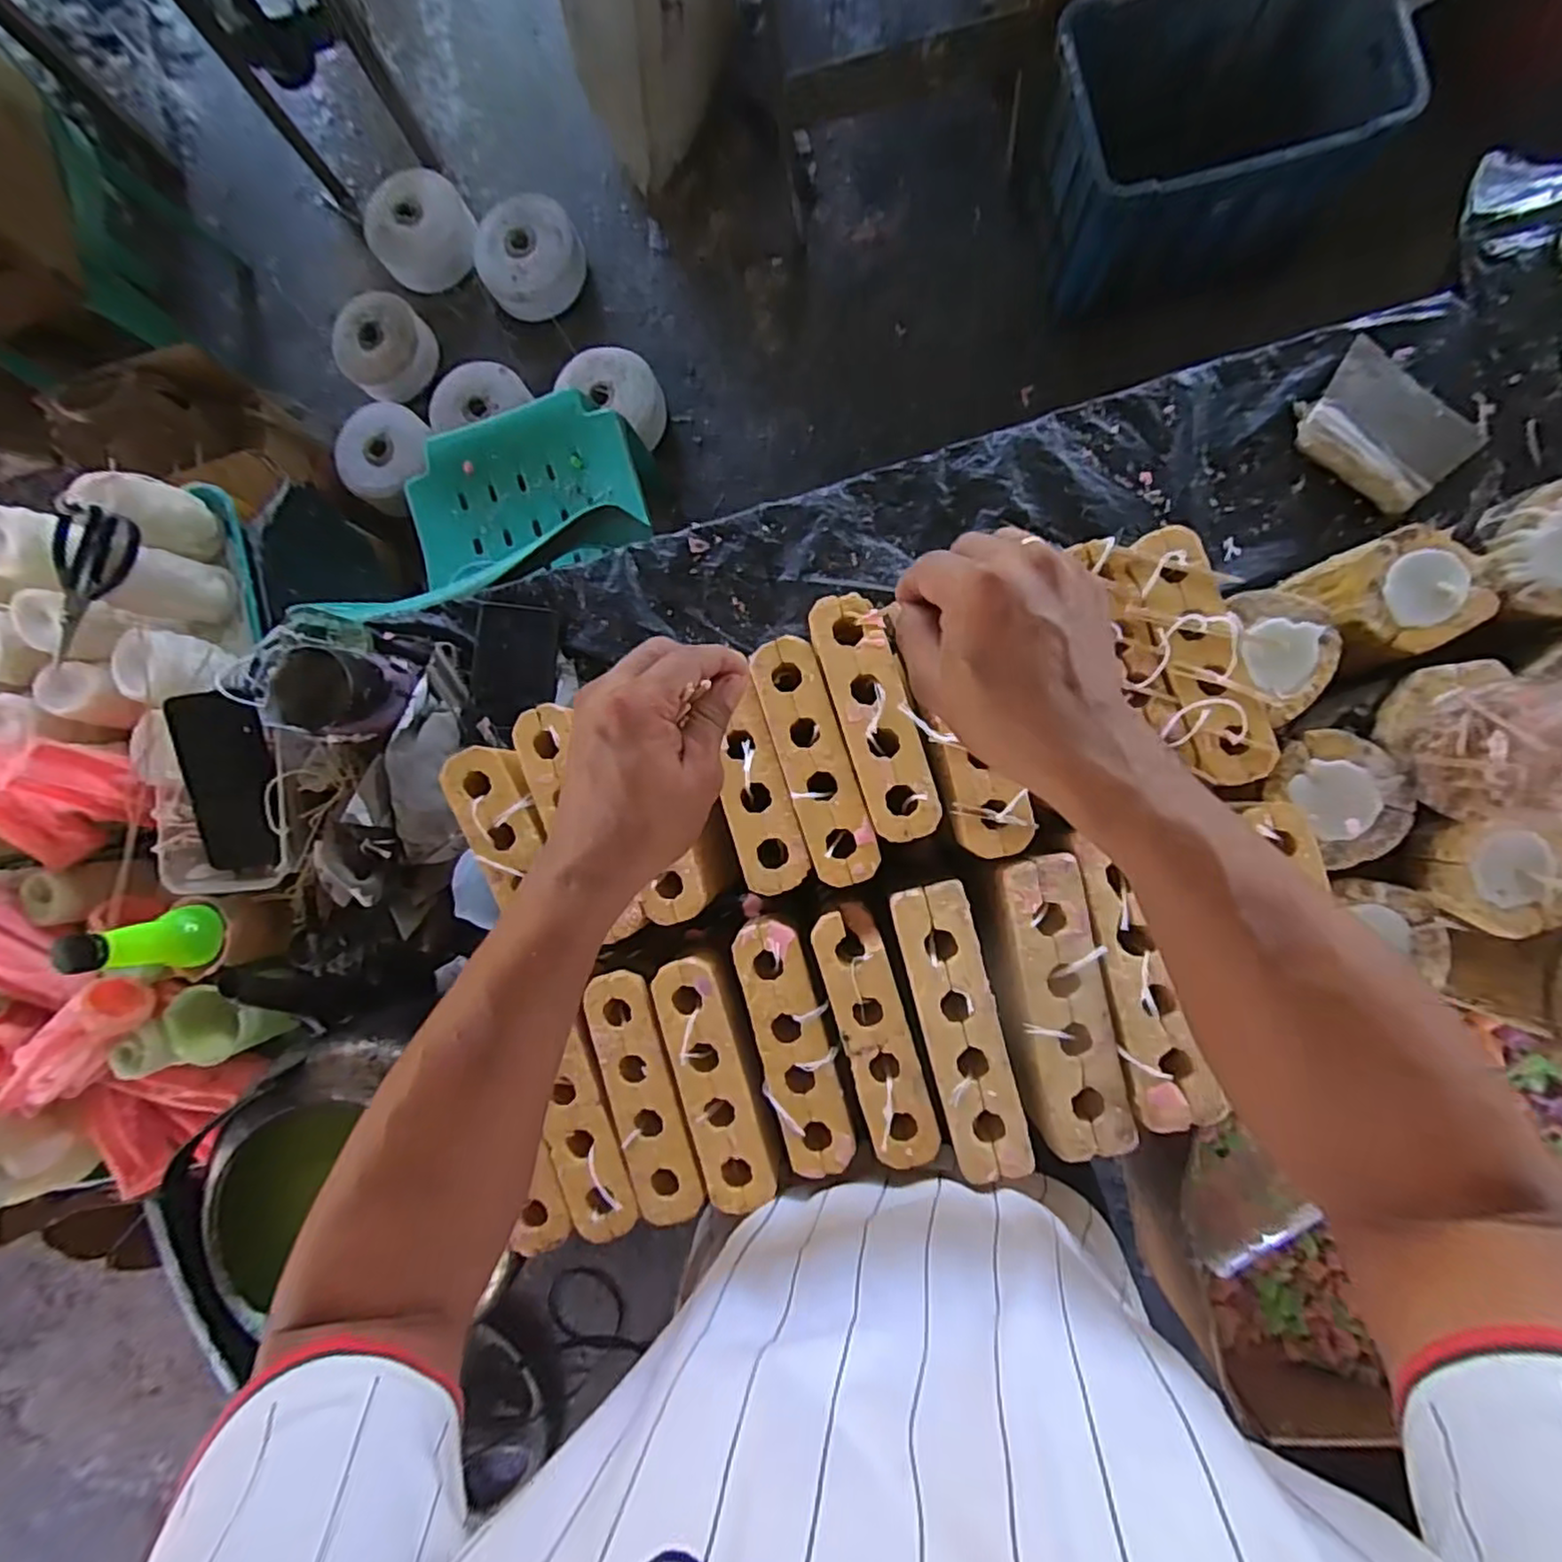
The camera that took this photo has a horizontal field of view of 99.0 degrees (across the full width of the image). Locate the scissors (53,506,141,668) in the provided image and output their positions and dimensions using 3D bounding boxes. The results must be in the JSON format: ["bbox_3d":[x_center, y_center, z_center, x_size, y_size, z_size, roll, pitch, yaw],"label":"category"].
[{"bbox_3d":[-0.647,-0.184,0.628,0.073,0.020,0.141,2,89,6],"label":"scissors"}]

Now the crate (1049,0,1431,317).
[{"bbox_3d":[0.731,-1.092,1.152,0.524,0.237,0.392,-19,87,5],"label":"crate"}]

